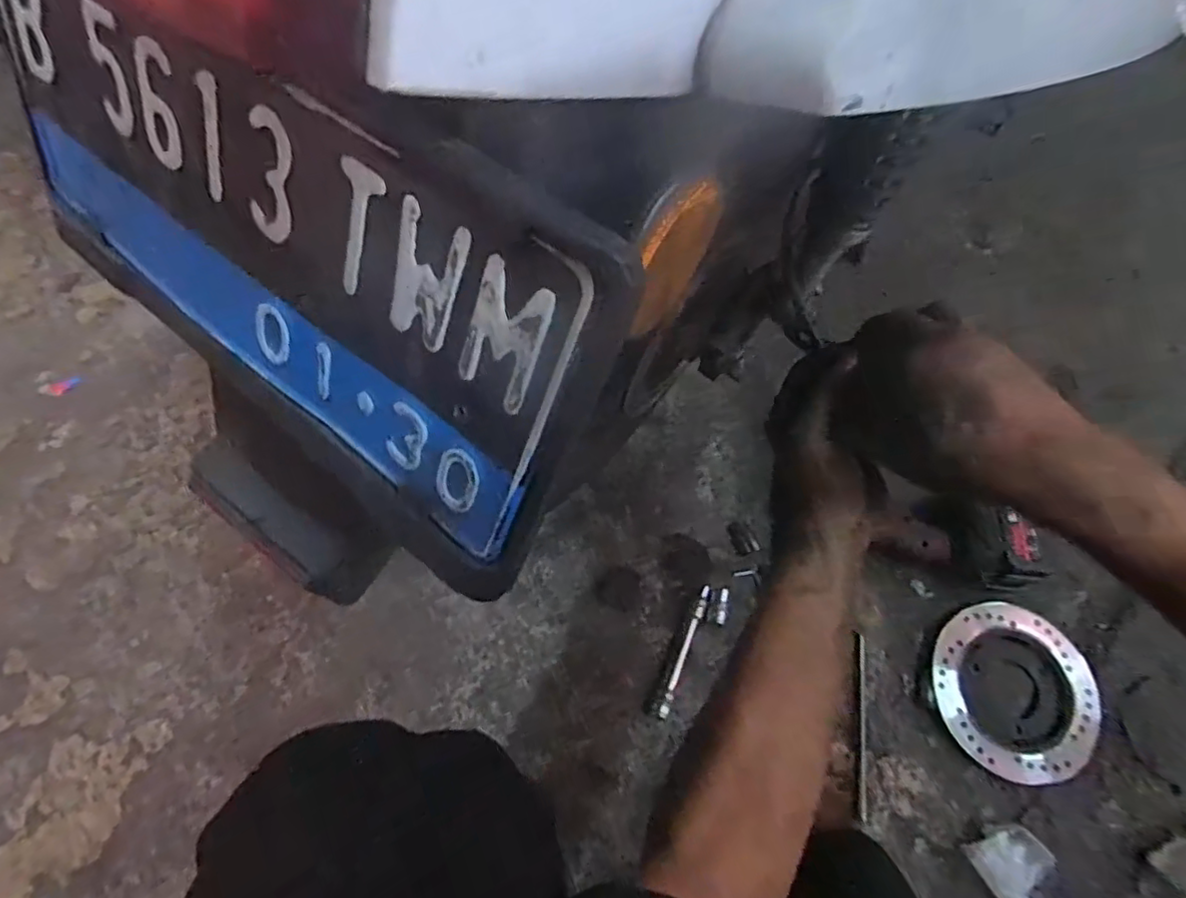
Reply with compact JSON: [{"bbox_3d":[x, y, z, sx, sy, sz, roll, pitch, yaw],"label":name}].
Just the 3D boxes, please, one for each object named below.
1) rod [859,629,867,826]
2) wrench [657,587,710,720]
[{"bbox_3d":[0.271,0.275,0.629,0.009,0.010,0.170,10,65,2],"label":"rod"},{"bbox_3d":[0.097,0.210,0.659,0.010,0.011,0.142,23,66,8],"label":"wrench"}]

